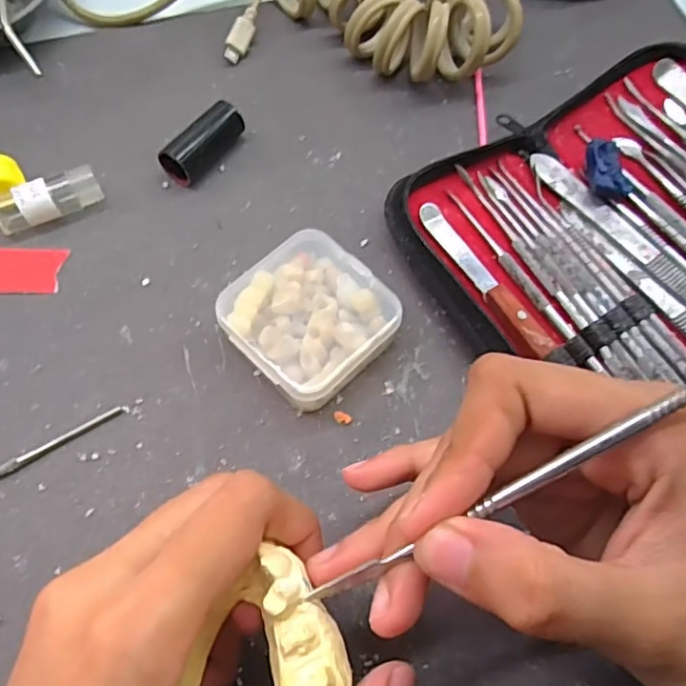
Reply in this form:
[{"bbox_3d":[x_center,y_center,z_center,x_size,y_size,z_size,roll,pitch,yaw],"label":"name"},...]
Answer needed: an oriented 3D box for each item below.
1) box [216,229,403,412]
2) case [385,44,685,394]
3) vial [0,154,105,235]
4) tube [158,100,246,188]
[{"bbox_3d":[-0.013,-0.009,0.233,0.054,0.020,0.056,42,71,16],"label":"box"},{"bbox_3d":[0.137,-0.029,0.242,0.168,0.025,0.188,-31,70,-14],"label":"case"},{"bbox_3d":[-0.129,-0.066,0.257,0.043,0.019,0.031,-27,69,-13],"label":"vial"},{"bbox_3d":[-0.061,-0.089,0.269,0.014,0.018,0.042,38,70,15],"label":"tube"}]

